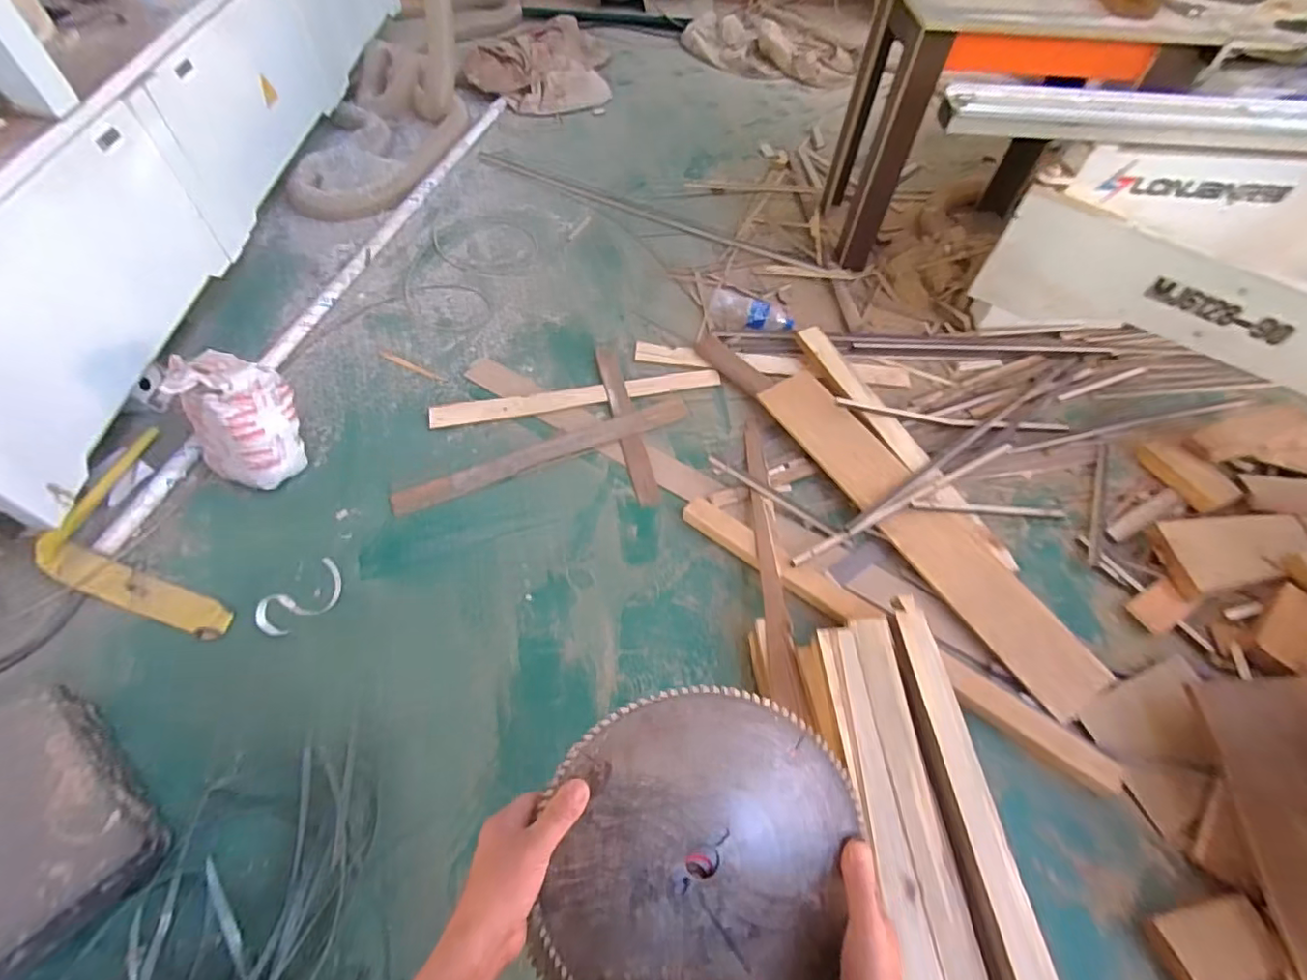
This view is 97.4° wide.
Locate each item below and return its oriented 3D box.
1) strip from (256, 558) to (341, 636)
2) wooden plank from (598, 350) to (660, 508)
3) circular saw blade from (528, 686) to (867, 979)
[{"bbox_3d":[-0.867,0.268,1.417,0.117,0.047,0.204,41,56,8],"label":"strip"},{"bbox_3d":[-0.087,-0.225,1.810,0.073,0.014,0.632,-12,60,-9],"label":"wooden plank"},{"bbox_3d":[0.040,0.318,0.498,0.254,0.007,0.270,0,84,-3],"label":"circular saw blade"}]

